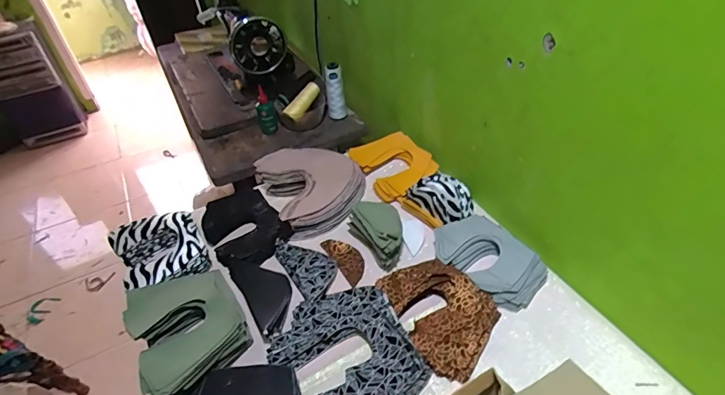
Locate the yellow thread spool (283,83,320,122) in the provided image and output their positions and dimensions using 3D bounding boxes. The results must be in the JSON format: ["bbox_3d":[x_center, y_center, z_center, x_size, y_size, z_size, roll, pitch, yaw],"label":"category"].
[{"bbox_3d":[-0.144,-0.234,1.043,0.031,0.036,0.111,28,74,31],"label":"yellow thread spool"}]

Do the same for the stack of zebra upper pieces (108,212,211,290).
[{"bbox_3d":[-0.347,0.095,0.739,0.135,0.053,0.154,-24,46,-20],"label":"stack of zebra upper pieces"}]

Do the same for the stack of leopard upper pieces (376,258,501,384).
[{"bbox_3d":[0.105,0.164,0.631,0.136,0.036,0.184,-36,51,-26],"label":"stack of leopard upper pieces"}]

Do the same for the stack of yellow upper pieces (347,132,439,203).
[{"bbox_3d":[0.062,-0.066,0.892,0.140,0.045,0.170,-27,47,-23],"label":"stack of yellow upper pieces"}]

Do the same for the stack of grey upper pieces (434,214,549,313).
[{"bbox_3d":[0.204,0.101,0.694,0.120,0.032,0.174,-28,48,-21],"label":"stack of grey upper pieces"}]

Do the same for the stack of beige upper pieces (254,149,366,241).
[{"bbox_3d":[-0.088,-0.029,0.834,0.186,0.062,0.185,-23,46,-16],"label":"stack of beige upper pieces"}]

